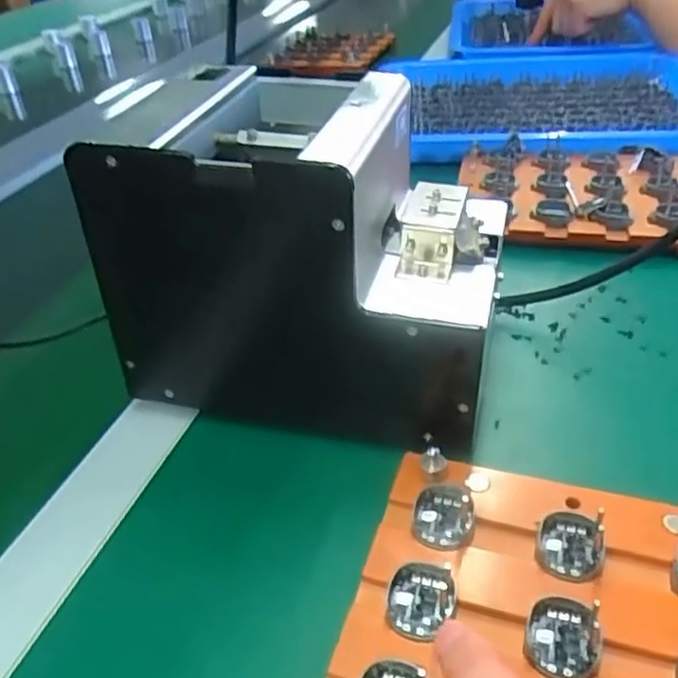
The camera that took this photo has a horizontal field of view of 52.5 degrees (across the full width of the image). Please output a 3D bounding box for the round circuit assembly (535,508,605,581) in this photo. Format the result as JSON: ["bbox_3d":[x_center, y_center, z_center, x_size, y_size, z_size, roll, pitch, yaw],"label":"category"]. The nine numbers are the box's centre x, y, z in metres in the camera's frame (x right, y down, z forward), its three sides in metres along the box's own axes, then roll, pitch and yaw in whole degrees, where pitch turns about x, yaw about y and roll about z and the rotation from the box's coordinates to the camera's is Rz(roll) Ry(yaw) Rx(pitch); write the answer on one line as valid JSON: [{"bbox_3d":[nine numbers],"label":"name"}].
[{"bbox_3d":[0.091,0.080,0.269,0.025,0.006,0.031,7,37,16],"label":"round circuit assembly"}]

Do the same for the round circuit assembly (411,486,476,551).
[{"bbox_3d":[0.043,0.073,0.284,0.025,0.005,0.032,2,36,10],"label":"round circuit assembly"}]

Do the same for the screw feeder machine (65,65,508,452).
[{"bbox_3d":[-0.012,-0.045,0.352,0.171,0.145,0.123,5,36,14],"label":"screw feeder machine"}]

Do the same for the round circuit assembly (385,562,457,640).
[{"bbox_3d":[0.030,0.096,0.255,0.025,0.005,0.030,6,37,15],"label":"round circuit assembly"}]

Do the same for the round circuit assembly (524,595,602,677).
[{"bbox_3d":[0.078,0.104,0.240,0.025,0.004,0.030,7,37,17],"label":"round circuit assembly"}]

